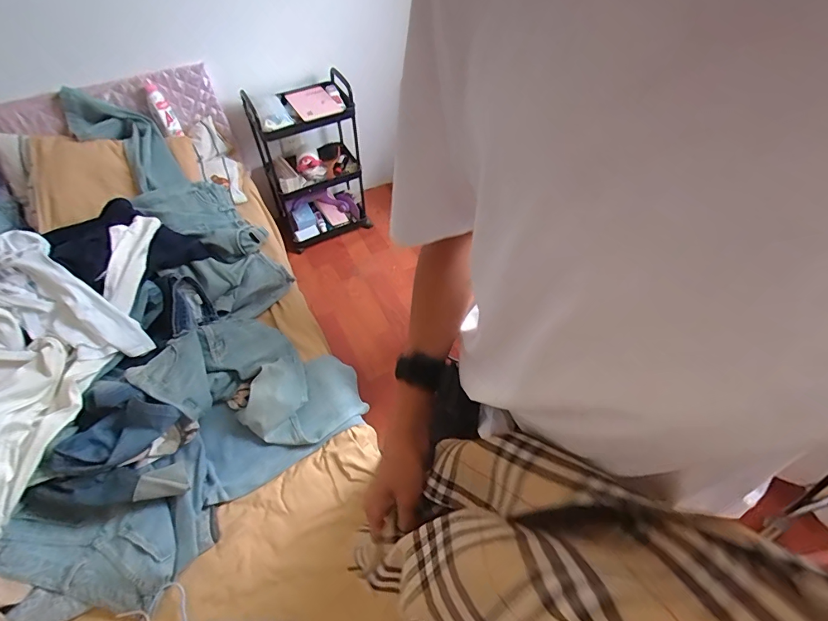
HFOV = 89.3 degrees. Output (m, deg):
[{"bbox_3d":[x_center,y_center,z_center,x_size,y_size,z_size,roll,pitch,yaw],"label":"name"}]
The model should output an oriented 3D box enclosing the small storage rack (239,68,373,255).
[{"bbox_3d":[-0.409,-0.597,1.724,0.377,0.609,0.295,-15,55,-11],"label":"small storage rack"}]

